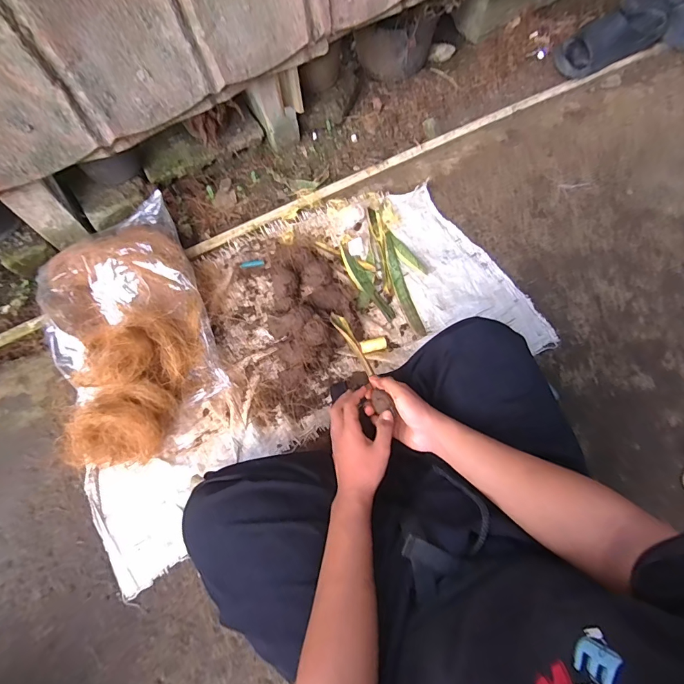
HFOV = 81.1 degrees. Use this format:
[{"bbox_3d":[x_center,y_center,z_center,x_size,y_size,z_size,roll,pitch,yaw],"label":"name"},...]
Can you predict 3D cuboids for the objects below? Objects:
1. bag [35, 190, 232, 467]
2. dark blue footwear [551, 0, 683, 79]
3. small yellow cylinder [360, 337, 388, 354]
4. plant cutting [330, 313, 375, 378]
[{"bbox_3d":[-0.421,-0.043,0.771,0.293,0.139,0.532,-19,71,-7],"label":"bag"},{"bbox_3d":[0.810,-0.827,1.070,0.502,0.101,0.184,-10,71,-2],"label":"dark blue footwear"},{"bbox_3d":[0.064,0.007,0.812,0.052,0.022,0.026,-10,70,-4],"label":"small yellow cylinder"},{"bbox_3d":[0.017,0.000,0.645,0.022,0.013,0.132,-26,58,-9],"label":"plant cutting"}]

